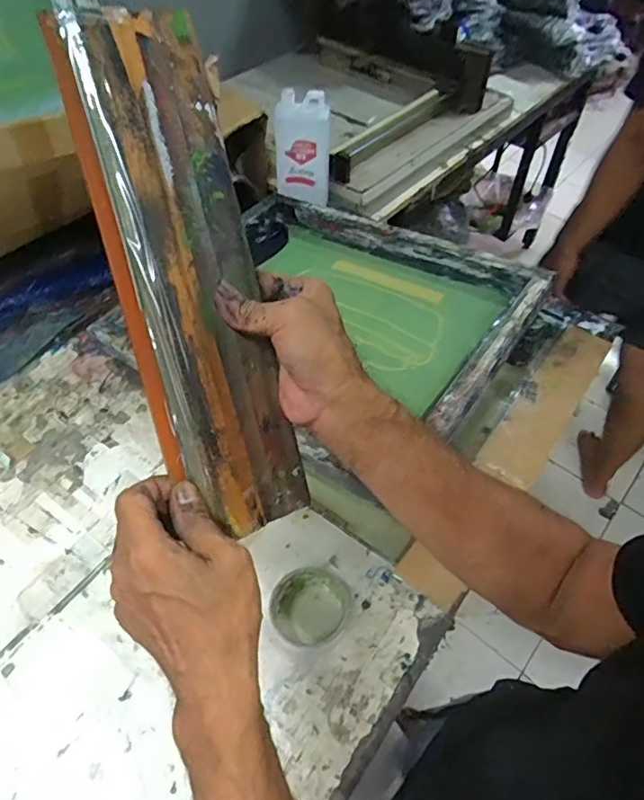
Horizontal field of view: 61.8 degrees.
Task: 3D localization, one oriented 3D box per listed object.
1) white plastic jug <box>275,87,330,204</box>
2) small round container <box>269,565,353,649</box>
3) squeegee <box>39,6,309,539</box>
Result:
[{"bbox_3d":[-0.035,-0.456,0.992,0.102,0.183,0.057,0,52,-2],"label":"white plastic jug"},{"bbox_3d":[-0.010,0.234,0.613,0.092,0.041,0.084,-34,61,-25],"label":"small round container"},{"bbox_3d":[-0.084,-0.076,0.348,0.090,0.023,0.327,-15,97,-14],"label":"squeegee"}]

